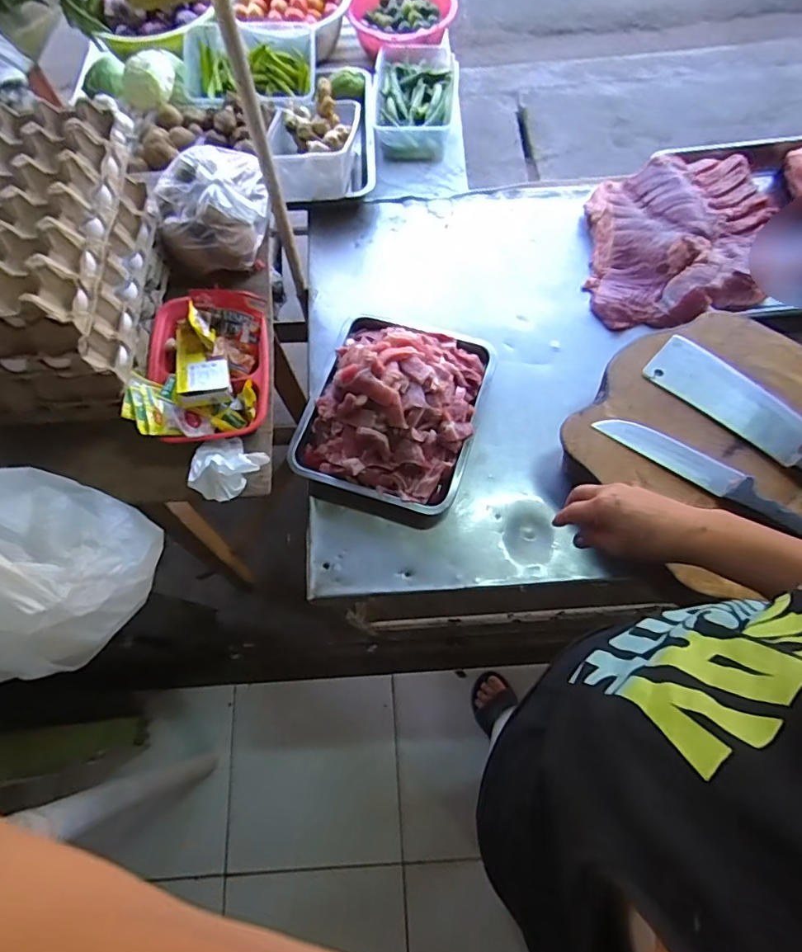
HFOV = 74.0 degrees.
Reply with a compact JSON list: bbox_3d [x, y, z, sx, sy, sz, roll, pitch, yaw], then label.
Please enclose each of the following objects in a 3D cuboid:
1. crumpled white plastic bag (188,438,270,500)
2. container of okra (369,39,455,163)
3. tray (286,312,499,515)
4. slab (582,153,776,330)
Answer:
[{"bbox_3d":[-0.213,-0.011,0.641,0.070,0.032,0.082,33,73,12],"label":"crumpled white plastic bag"},{"bbox_3d":[0.025,-0.755,1.080,0.159,0.065,0.256,6,69,3],"label":"container of okra"},{"bbox_3d":[-0.008,-0.120,0.801,0.256,0.129,0.309,17,70,7],"label":"tray"},{"bbox_3d":[0.499,-0.418,0.936,0.342,0.077,0.306,-7,69,-2],"label":"slab"}]

